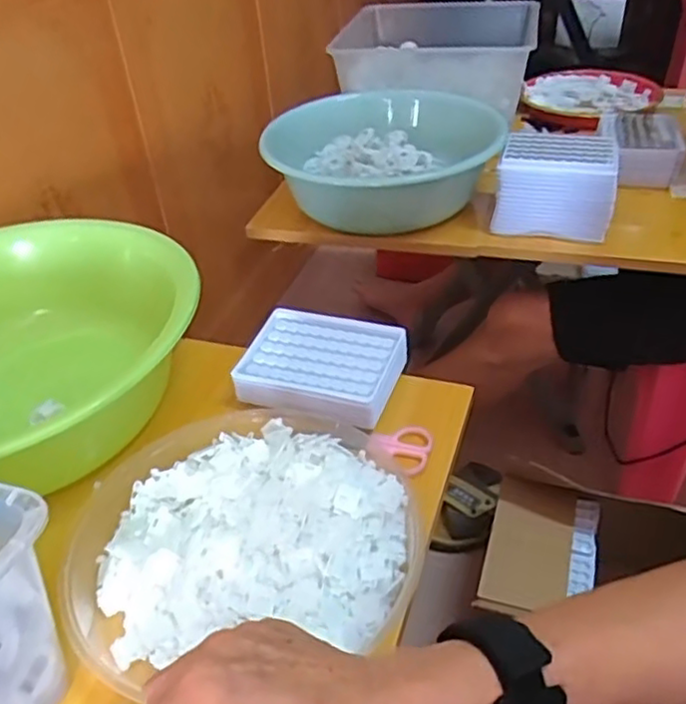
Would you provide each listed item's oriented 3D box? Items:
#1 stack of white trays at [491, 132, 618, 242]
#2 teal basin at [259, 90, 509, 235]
[{"bbox_3d":[0.246,-0.190,0.786,0.126,0.098,0.089,9,40,17],"label":"stack of white trays"},{"bbox_3d":[0.054,-0.250,0.856,0.287,0.095,0.279,-2,38,4],"label":"teal basin"}]

